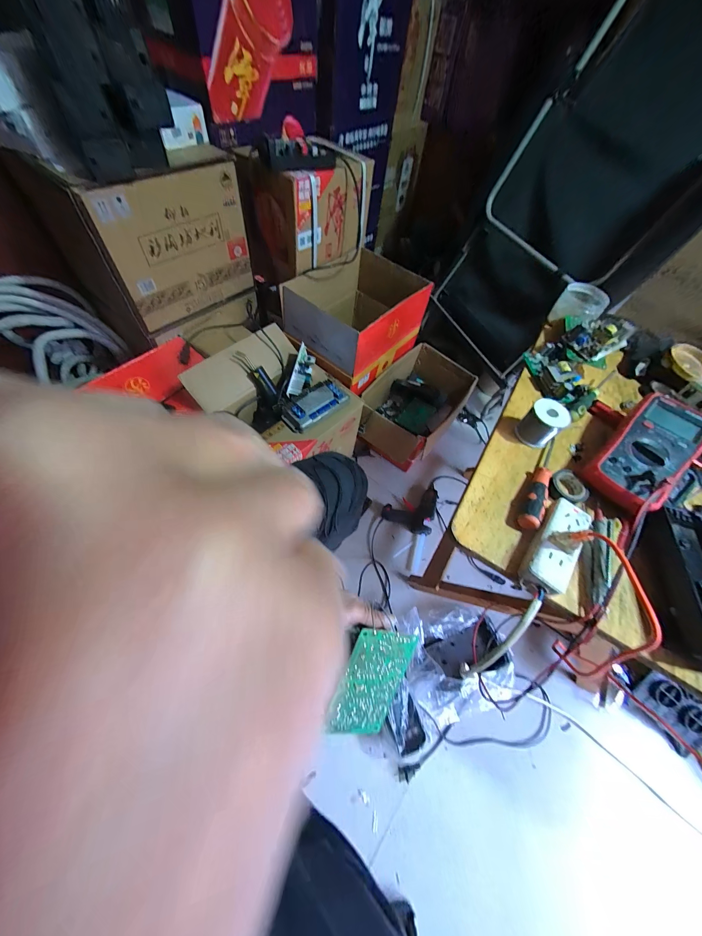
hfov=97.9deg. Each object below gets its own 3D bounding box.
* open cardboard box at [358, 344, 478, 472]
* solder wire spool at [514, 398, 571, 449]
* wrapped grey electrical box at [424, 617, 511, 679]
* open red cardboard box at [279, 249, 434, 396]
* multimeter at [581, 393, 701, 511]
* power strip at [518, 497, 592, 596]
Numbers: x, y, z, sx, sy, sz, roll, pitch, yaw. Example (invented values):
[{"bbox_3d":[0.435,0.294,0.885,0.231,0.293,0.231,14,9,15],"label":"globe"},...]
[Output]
[{"bbox_3d":[0.219,-0.214,1.075,0.268,0.176,0.444,37,64,15],"label":"open cardboard box"},{"bbox_3d":[0.288,-0.065,0.460,0.050,0.056,0.050,3,60,-5],"label":"solder wire spool"},{"bbox_3d":[0.287,0.466,0.771,0.177,0.041,0.116,-15,63,-15],"label":"wrapped grey electrical box"},{"bbox_3d":[0.019,-0.480,0.996,0.314,0.232,0.425,34,62,13],"label":"open red cardboard box"},{"bbox_3d":[0.408,-0.026,0.422,0.185,0.048,0.094,-33,66,-22],"label":"multimeter"},{"bbox_3d":[0.245,0.091,0.367,0.047,0.022,0.118,38,62,14],"label":"power strip"}]

